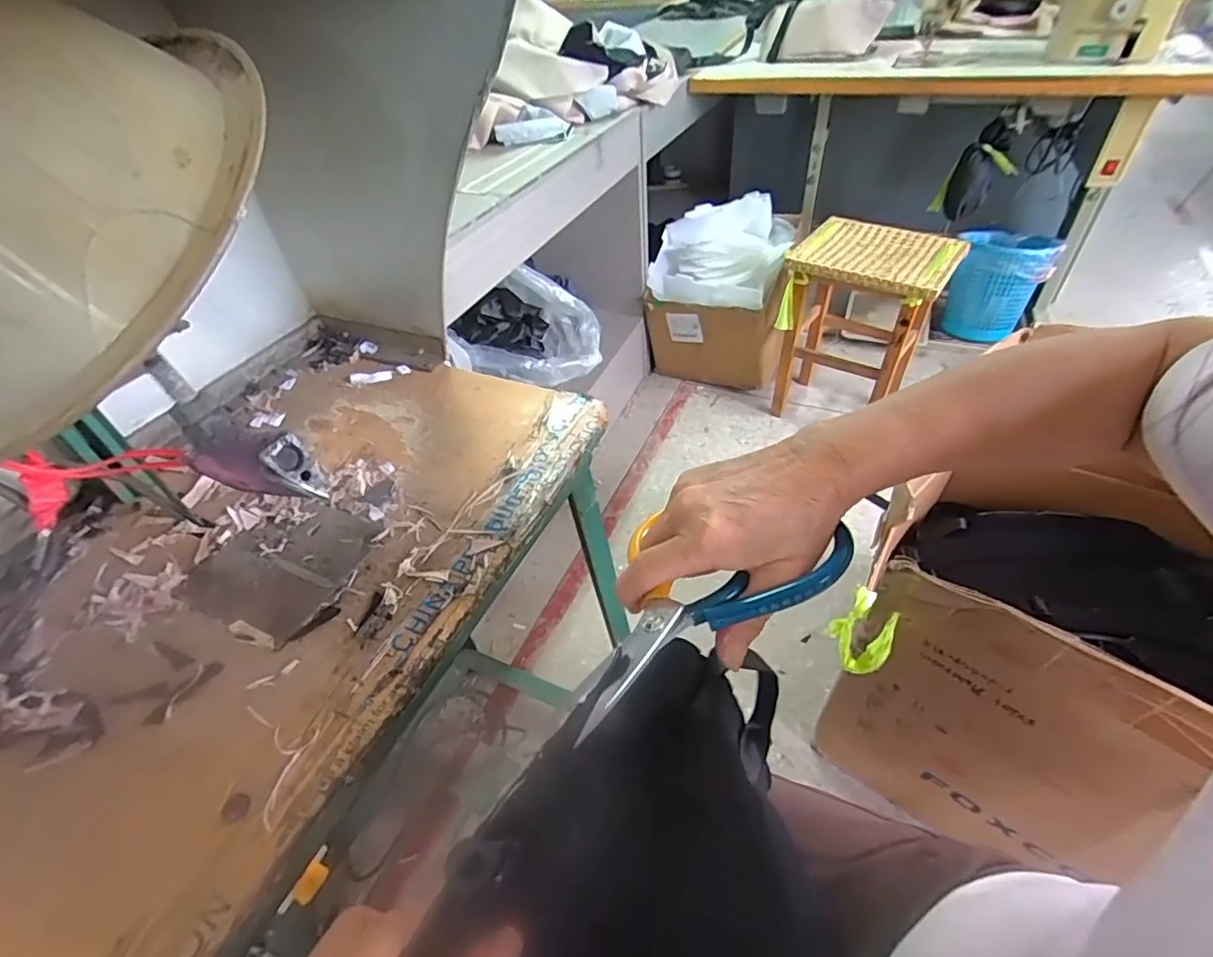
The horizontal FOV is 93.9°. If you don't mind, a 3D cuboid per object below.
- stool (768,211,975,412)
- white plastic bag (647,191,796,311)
[{"bbox_3d":[0.647,-0.367,1.489,0.344,0.488,0.307,22,50,26],"label":"stool"},{"bbox_3d":[0.329,-0.670,1.644,0.371,0.151,0.410,15,47,20],"label":"white plastic bag"}]

